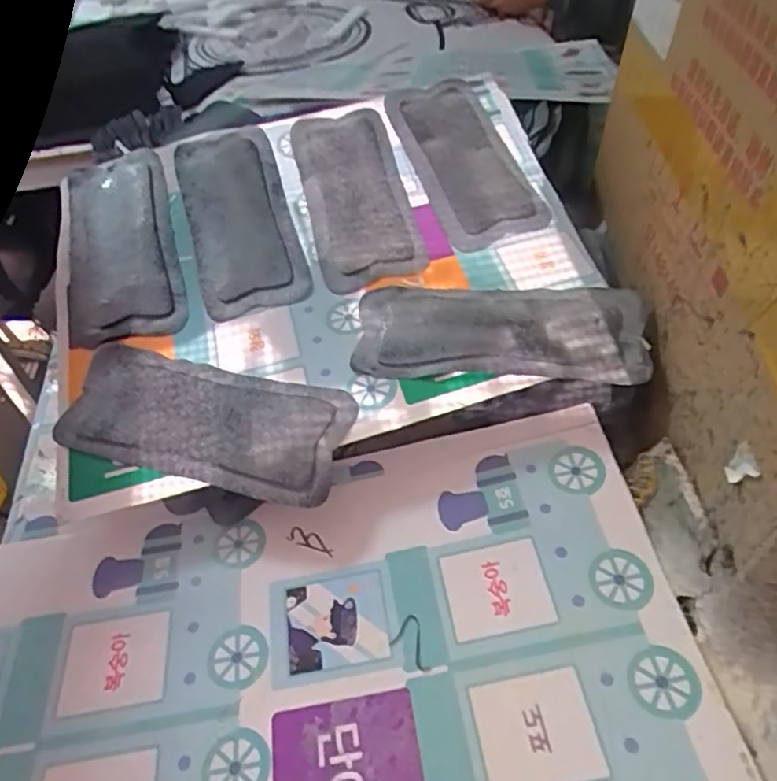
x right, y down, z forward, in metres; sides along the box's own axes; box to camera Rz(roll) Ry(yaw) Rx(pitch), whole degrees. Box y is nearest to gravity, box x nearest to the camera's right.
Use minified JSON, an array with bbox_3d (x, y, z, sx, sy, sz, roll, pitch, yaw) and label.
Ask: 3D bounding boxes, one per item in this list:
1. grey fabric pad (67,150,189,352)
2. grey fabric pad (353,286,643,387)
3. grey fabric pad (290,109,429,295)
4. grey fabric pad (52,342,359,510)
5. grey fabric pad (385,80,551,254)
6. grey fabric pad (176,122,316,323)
[{"bbox_3d":[-0.258,-0.141,0.593,0.099,0.009,0.233,-14,63,-7],"label":"grey fabric pad"},{"bbox_3d":[0.090,-0.049,0.517,0.233,0.026,0.101,6,49,10],"label":"grey fabric pad"},{"bbox_3d":[-0.033,-0.198,0.626,0.099,0.021,0.230,-13,65,-6],"label":"grey fabric pad"},{"bbox_3d":[-0.147,0.024,0.490,0.226,0.008,0.098,12,63,12],"label":"grey fabric pad"},{"bbox_3d":[0.077,-0.246,0.651,0.107,0.023,0.240,-20,66,-12],"label":"grey fabric pad"},{"bbox_3d":[-0.149,-0.173,0.614,0.097,0.014,0.245,-16,63,-8],"label":"grey fabric pad"}]

